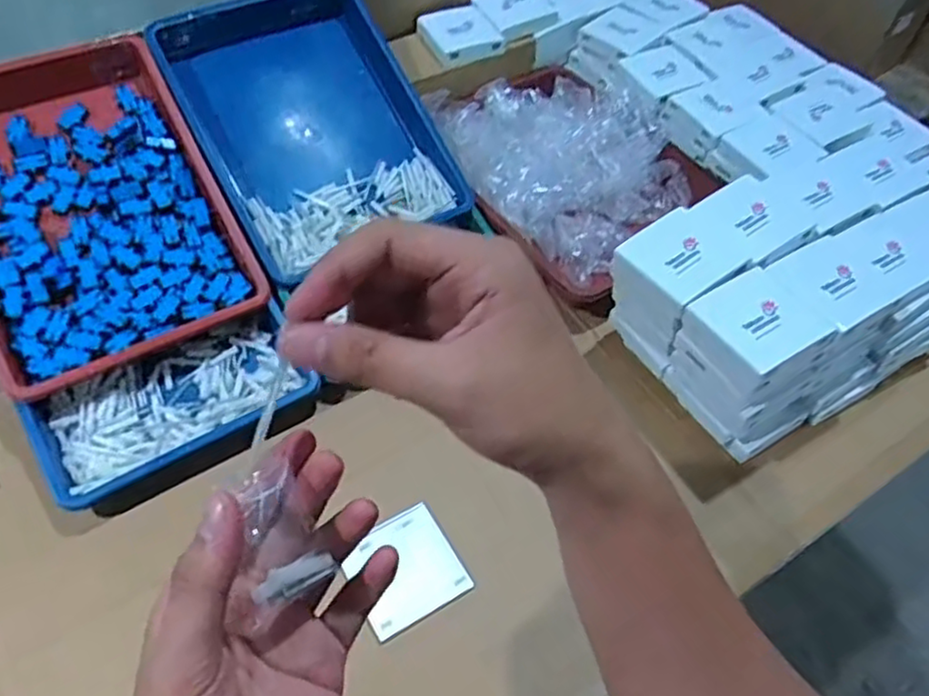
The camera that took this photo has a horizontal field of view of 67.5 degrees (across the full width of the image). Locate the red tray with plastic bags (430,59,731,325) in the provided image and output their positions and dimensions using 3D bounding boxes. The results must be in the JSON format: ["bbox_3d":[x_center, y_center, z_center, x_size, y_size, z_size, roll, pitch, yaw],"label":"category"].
[{"bbox_3d":[0.129,-0.202,0.807,0.247,0.096,0.322,-22,57,-19],"label":"red tray with plastic bags"}]

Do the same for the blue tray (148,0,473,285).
[{"bbox_3d":[-0.163,-0.244,0.733,0.235,0.064,0.289,-27,78,-19],"label":"blue tray"}]

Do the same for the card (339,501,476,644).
[{"bbox_3d":[-0.050,0.183,0.578,0.085,0.010,0.087,-27,61,-17],"label":"card"}]

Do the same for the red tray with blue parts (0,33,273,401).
[{"bbox_3d":[-0.361,-0.140,0.652,0.233,0.046,0.314,-27,80,-21],"label":"red tray with blue parts"}]

